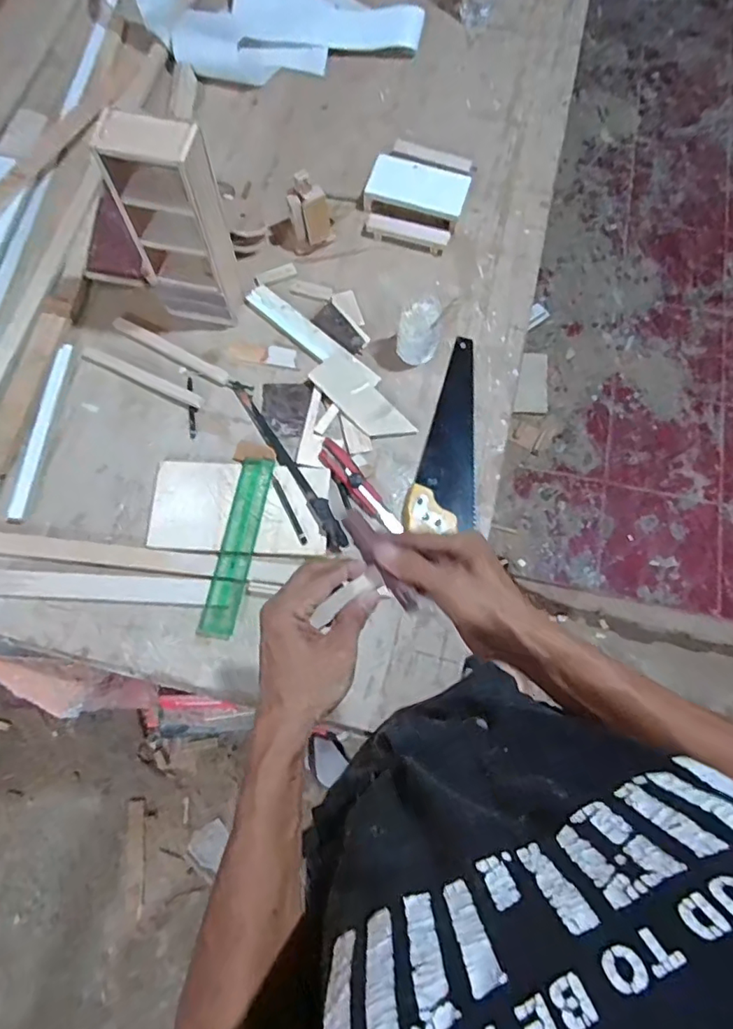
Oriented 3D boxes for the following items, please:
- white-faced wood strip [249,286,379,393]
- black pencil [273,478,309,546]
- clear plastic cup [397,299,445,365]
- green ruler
[{"bbox_3d":[-0.118,-0.305,0.853,0.200,0.007,0.046,40,77,12],"label":"white-faced wood strip"},{"bbox_3d":[-0.109,-0.006,0.756,0.011,0.004,0.111,-26,74,-7],"label":"black pencil"},{"bbox_3d":[0.081,-0.272,0.817,0.062,0.084,0.067,0,73,0],"label":"clear plastic cup"},{"bbox_3d":[-0.178,0.039,0.744,0.047,0.004,0.255,10,73,4],"label":"green ruler"}]

